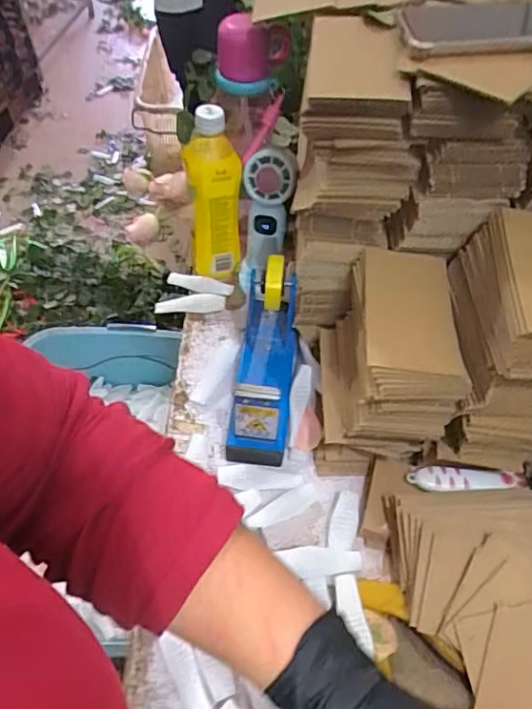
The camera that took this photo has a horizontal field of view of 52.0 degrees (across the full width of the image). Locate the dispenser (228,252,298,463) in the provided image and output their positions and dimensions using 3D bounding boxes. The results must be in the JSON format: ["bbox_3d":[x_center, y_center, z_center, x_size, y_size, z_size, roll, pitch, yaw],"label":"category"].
[{"bbox_3d":[-0.001,-0.001,0.574,0.064,0.129,0.198,5,53,2],"label":"dispenser"}]

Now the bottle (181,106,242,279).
[{"bbox_3d":[-0.065,-0.186,0.671,0.061,0.237,0.074,-13,54,-12],"label":"bottle"}]

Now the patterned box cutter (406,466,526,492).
[{"bbox_3d":[0.197,0.123,0.533,0.111,0.008,0.025,0,53,-2],"label":"patterned box cutter"}]

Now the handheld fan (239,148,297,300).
[{"bbox_3d":[0.000,-0.155,0.683,0.063,0.216,0.032,8,53,4],"label":"handheld fan"}]

